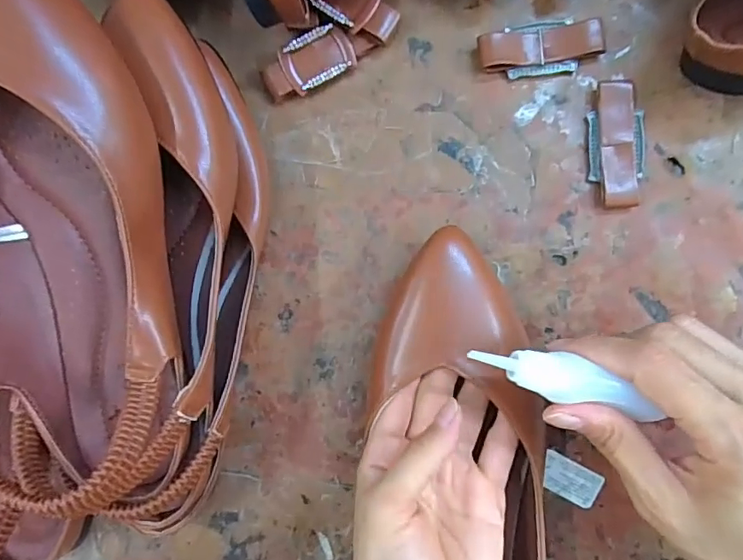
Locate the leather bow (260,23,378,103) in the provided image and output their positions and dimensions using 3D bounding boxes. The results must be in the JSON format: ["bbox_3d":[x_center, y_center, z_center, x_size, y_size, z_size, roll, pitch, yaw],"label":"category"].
[{"bbox_3d":[-0.031,-0.122,0.288,0.062,0.013,0.025,-28,88,4],"label":"leather bow"}]

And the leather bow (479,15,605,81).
[{"bbox_3d":[0.092,-0.127,0.280,0.066,0.011,0.028,-7,89,4],"label":"leather bow"}]

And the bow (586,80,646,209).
[{"bbox_3d":[0.133,-0.072,0.277,0.029,0.009,0.066,-4,89,4],"label":"bow"}]

